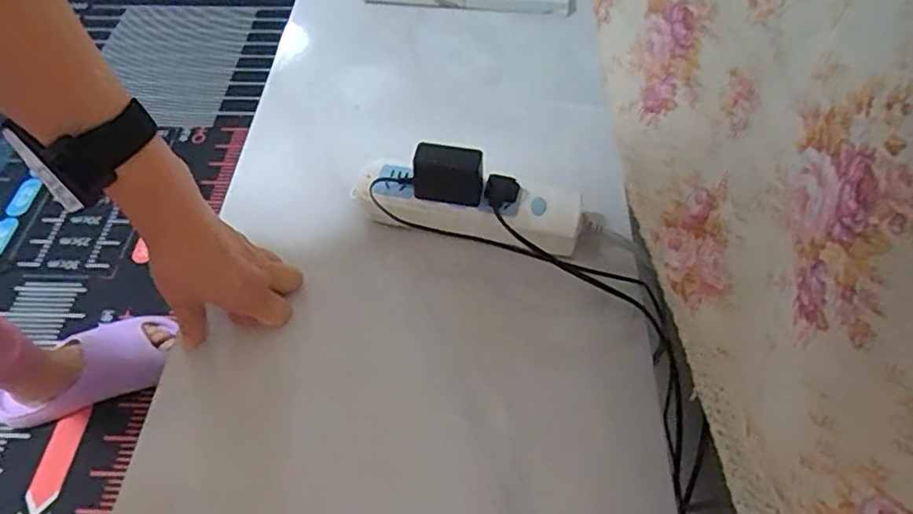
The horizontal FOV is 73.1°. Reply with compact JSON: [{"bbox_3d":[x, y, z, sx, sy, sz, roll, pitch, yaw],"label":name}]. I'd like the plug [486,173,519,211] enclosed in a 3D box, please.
[{"bbox_3d":[0.038,-0.053,0.511,0.027,0.016,0.029,0,52,0],"label":"plug"}]

